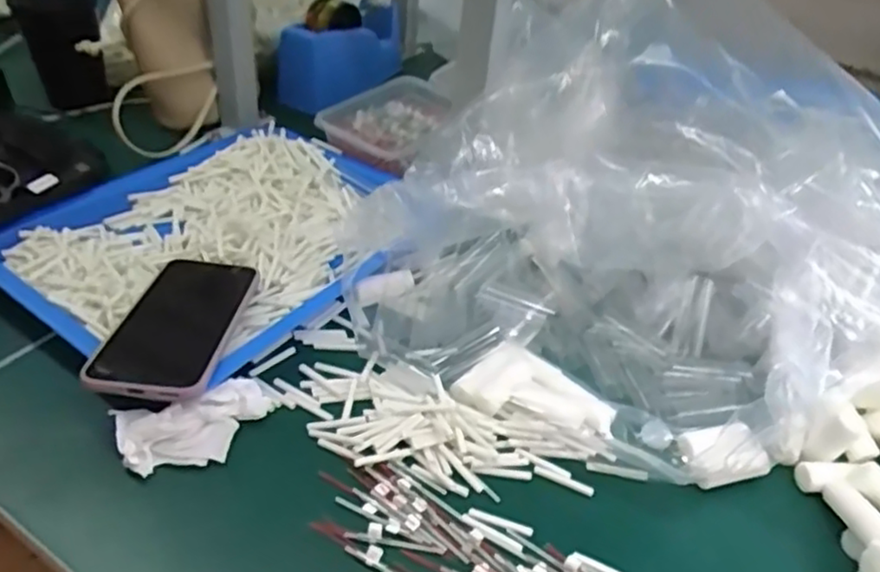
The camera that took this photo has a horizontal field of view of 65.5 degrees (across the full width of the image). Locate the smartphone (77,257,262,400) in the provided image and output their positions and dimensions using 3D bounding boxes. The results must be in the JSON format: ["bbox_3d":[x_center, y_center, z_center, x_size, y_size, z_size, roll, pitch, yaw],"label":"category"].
[{"bbox_3d":[-0.182,0.025,0.475,0.074,0.013,0.146,2,30,0],"label":"smartphone"}]

